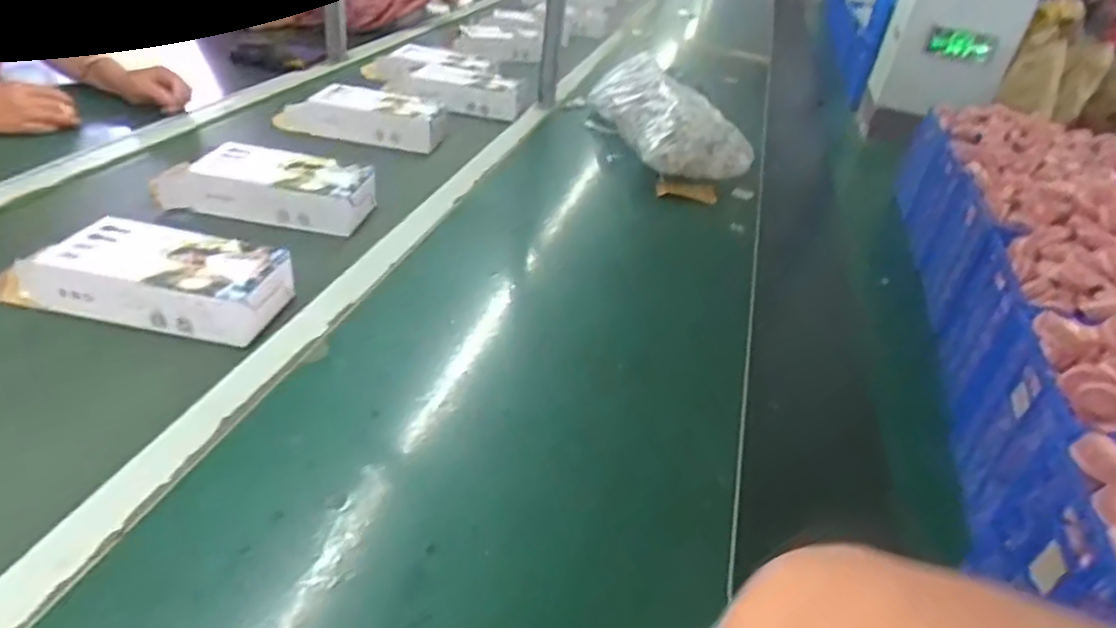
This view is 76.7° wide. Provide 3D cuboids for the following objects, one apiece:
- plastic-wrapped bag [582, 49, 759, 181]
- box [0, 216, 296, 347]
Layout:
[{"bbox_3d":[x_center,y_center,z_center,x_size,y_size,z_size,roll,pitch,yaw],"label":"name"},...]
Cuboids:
[{"bbox_3d":[0.182,-0.342,1.221,0.178,0.105,0.334,-2,36,-15],"label":"plastic-wrapped bag"},{"bbox_3d":[-0.390,-0.039,0.676,0.252,0.054,0.102,12,34,5],"label":"box"}]

